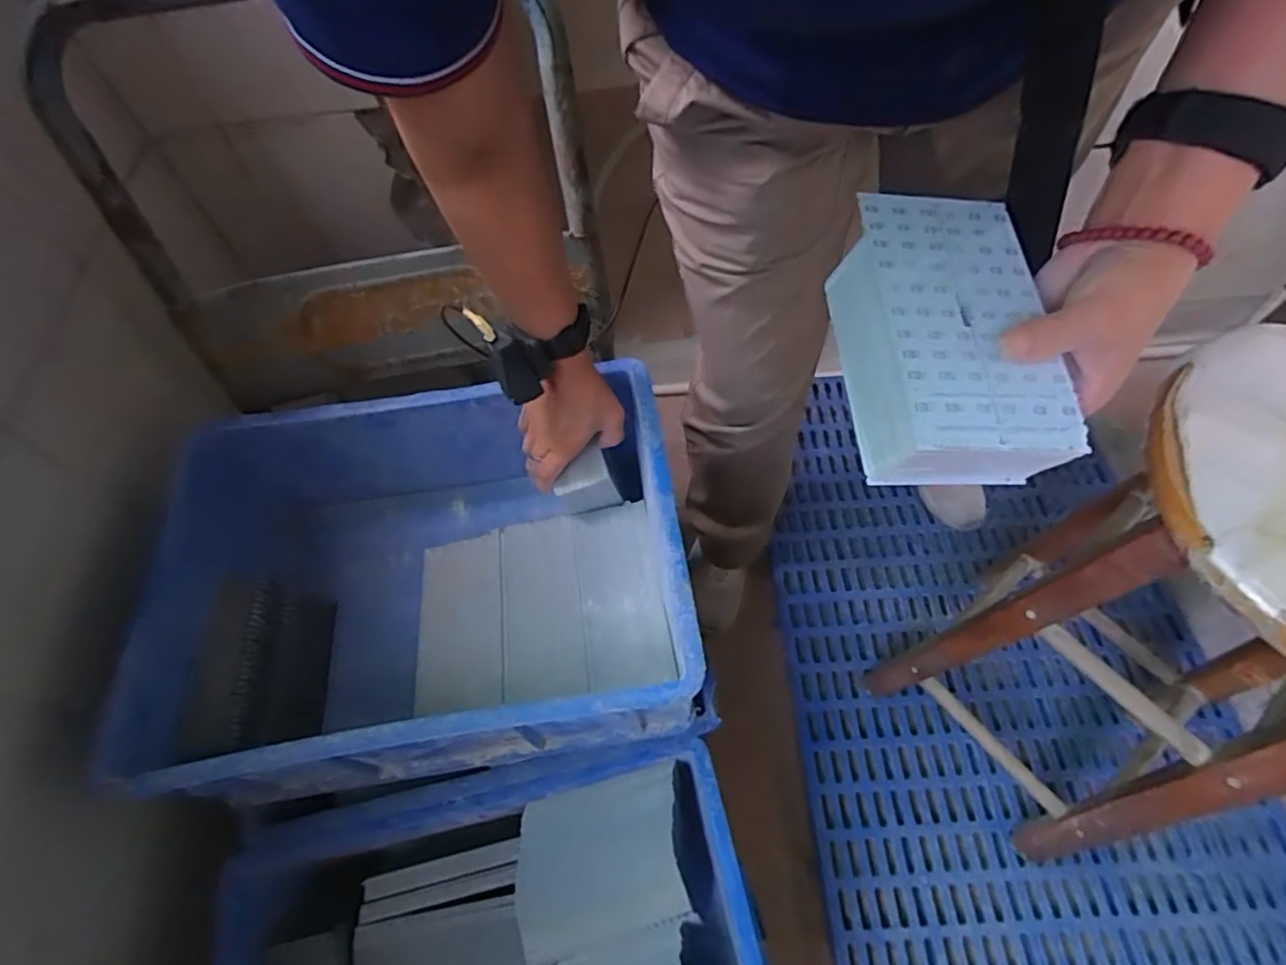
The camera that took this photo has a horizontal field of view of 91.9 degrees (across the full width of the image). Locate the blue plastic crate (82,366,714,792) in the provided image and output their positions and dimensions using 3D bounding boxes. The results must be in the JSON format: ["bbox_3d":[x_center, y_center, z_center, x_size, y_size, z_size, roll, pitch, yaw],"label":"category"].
[{"bbox_3d":[-0.196,0.096,0.615,0.447,0.179,0.328,-8,59,-1],"label":"blue plastic crate"}]

